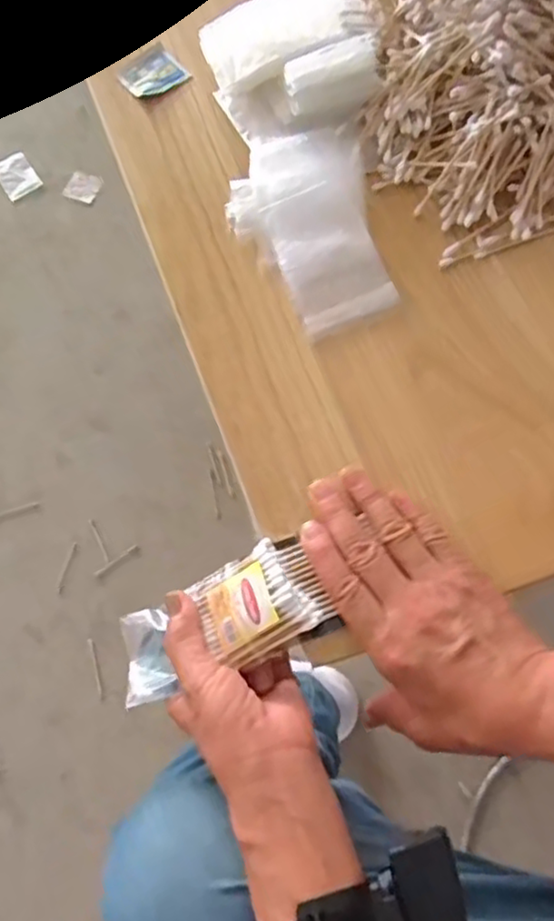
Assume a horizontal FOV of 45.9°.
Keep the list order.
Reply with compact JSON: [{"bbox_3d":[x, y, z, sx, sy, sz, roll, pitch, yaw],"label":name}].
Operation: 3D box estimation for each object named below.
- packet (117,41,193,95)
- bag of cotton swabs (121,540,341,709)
[{"bbox_3d":[-0.106,-0.330,0.559,0.050,0.007,0.048,-35,71,-9],"label":"packet"},{"bbox_3d":[-0.037,0.099,0.403,0.134,0.027,0.060,-28,69,18],"label":"bag of cotton swabs"}]

